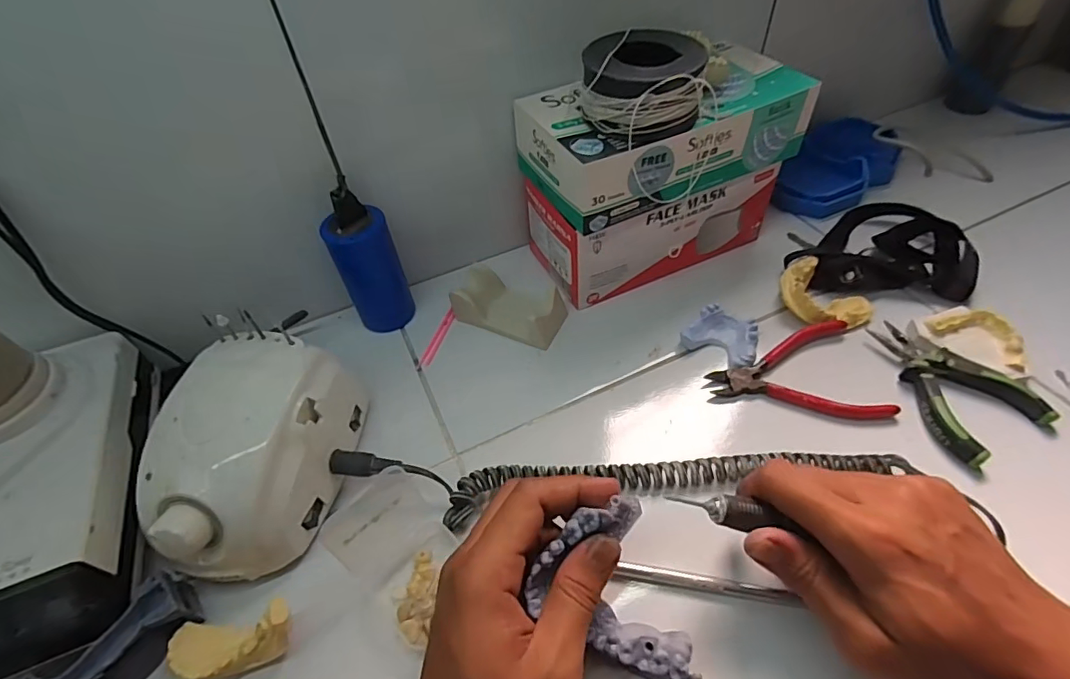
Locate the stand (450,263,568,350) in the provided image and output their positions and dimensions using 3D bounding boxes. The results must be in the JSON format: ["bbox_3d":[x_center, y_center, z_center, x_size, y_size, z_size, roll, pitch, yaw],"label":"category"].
[{"bbox_3d":[-0.022,-0.030,0.441,0.092,0.032,0.053,18,53,19],"label":"stand"}]

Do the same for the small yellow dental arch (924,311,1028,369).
[{"bbox_3d":[0.340,-0.006,0.388,0.061,0.016,0.038,34,59,29],"label":"small yellow dental arch"}]

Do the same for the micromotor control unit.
[{"bbox_3d":[-0.181,0.070,0.325,0.098,0.068,0.139,4,49,8],"label":"micromotor control unit"}]

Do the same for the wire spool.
[{"bbox_3d":[0.075,-0.177,0.359,0.079,0.047,0.073,-2,52,2],"label":"wire spool"}]

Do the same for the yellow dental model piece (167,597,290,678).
[{"bbox_3d":[-0.166,0.166,0.280,0.063,0.028,0.029,-10,49,-4],"label":"yellow dental model piece"}]

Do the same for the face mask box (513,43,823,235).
[{"bbox_3d":[0.102,-0.168,0.409,0.218,0.068,0.105,-20,50,-13],"label":"face mask box"}]

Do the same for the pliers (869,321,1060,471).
[{"bbox_3d":[0.295,0.030,0.369,0.078,0.015,0.110,-22,51,-14],"label":"pliers"}]

